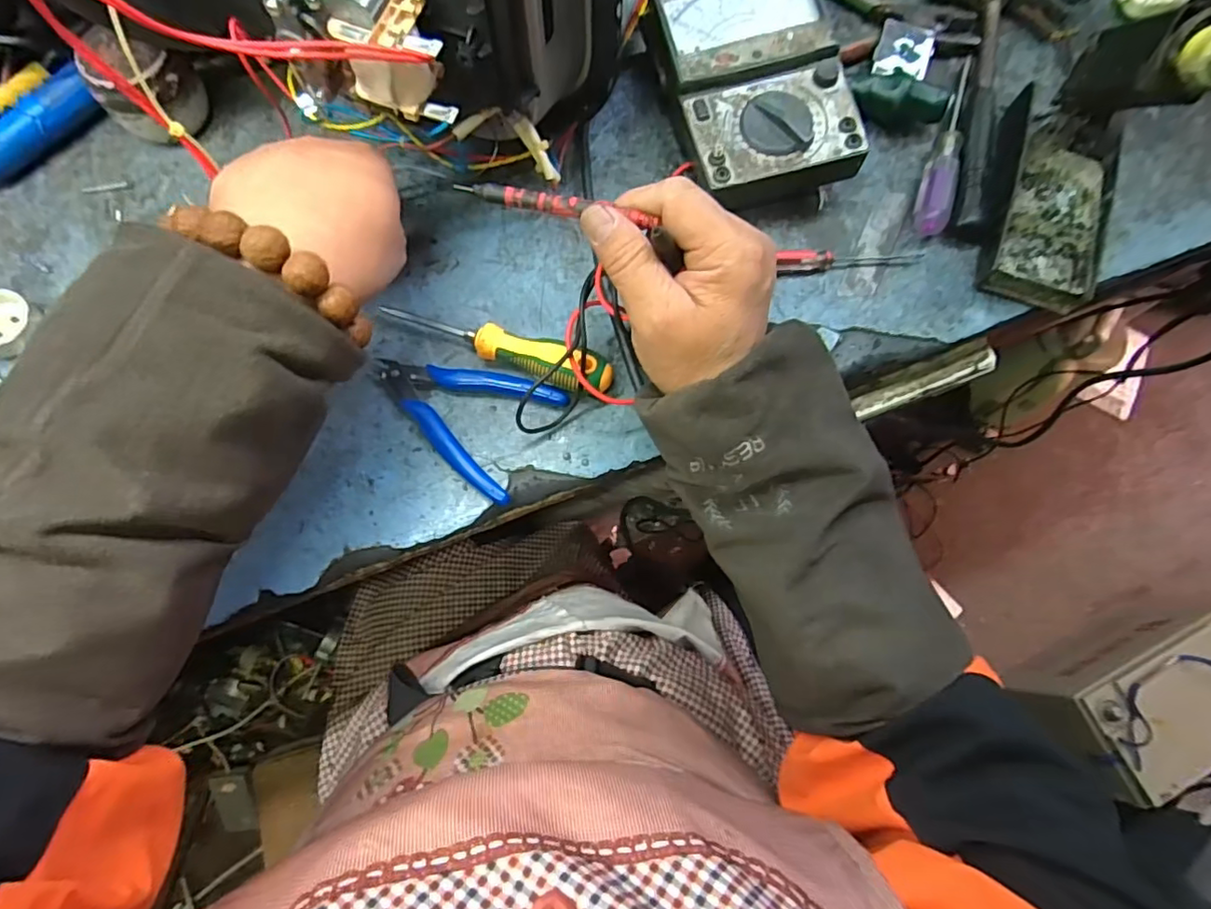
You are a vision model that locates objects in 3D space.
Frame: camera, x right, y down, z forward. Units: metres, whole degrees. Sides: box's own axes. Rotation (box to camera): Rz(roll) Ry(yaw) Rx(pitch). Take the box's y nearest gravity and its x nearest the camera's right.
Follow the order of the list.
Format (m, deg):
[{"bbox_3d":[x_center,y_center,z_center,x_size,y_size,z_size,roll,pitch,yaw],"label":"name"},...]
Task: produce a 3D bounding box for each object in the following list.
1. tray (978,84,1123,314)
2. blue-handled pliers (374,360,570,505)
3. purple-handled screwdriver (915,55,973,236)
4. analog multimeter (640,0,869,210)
[{"bbox_3d":[0.308,-0.179,0.416,0.082,0.034,0.154,20,74,4],"label":"tray"},{"bbox_3d":[-0.093,-0.031,0.377,0.116,0.011,0.079,30,75,7],"label":"blue-handled pliers"},{"bbox_3d":[0.250,-0.233,0.434,0.023,0.020,0.163,17,74,3],"label":"purple-handled screwdriver"},{"bbox_3d":[0.099,-0.256,0.417,0.114,0.061,0.181,-12,74,-5],"label":"analog multimeter"}]

